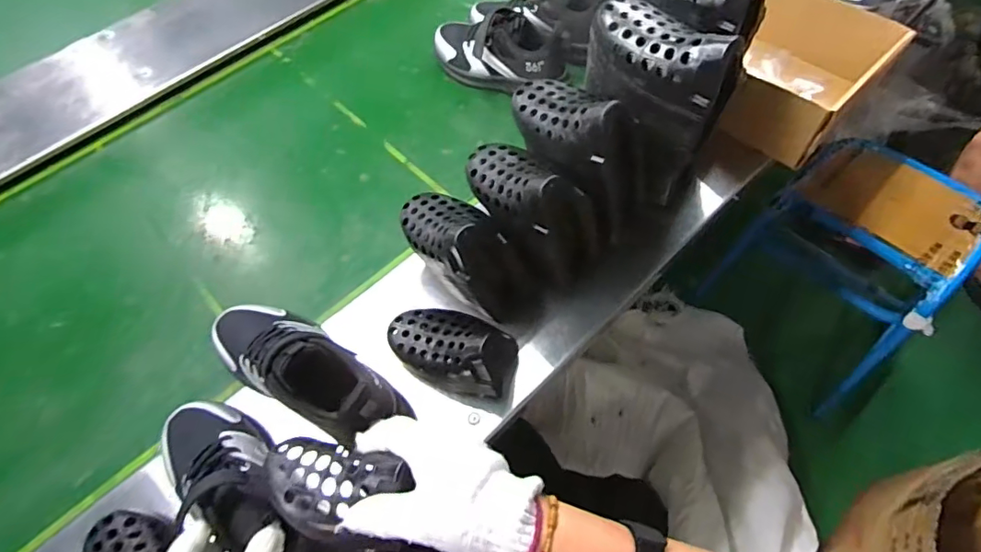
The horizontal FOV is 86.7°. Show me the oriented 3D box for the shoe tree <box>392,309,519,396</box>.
[{"bbox_3d":[-0.044,0.073,0.556,0.140,0.079,0.084,24,64,18],"label":"shoe tree"}]

